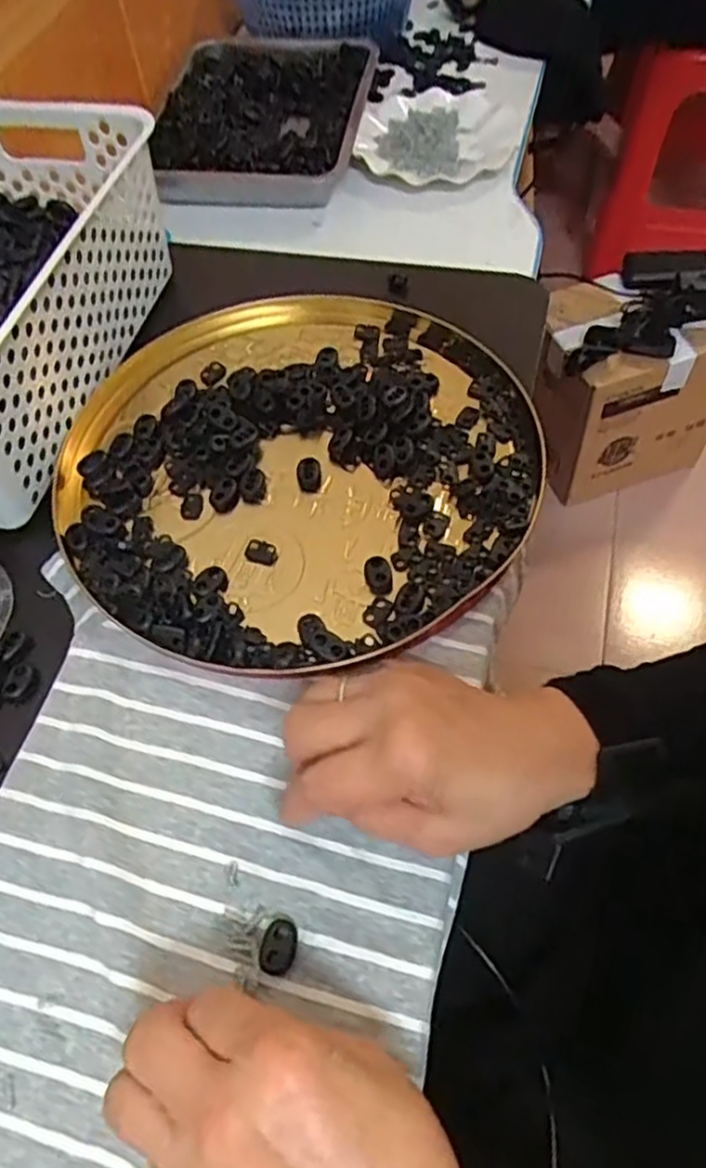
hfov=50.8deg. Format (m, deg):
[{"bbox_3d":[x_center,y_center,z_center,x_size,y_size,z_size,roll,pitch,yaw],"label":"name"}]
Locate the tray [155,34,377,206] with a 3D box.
[{"bbox_3d":[-0.103,-0.540,0.873,0.233,0.057,0.314,2,58,6],"label":"tray"}]

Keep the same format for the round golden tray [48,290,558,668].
[{"bbox_3d":[-0.034,-0.079,0.462,0.279,0.018,0.289,-2,58,3],"label":"round golden tray"}]

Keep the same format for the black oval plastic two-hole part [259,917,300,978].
[{"bbox_3d":[-0.032,0.157,0.322,0.015,0.004,0.022,11,59,11],"label":"black oval plastic two-hole part"}]

